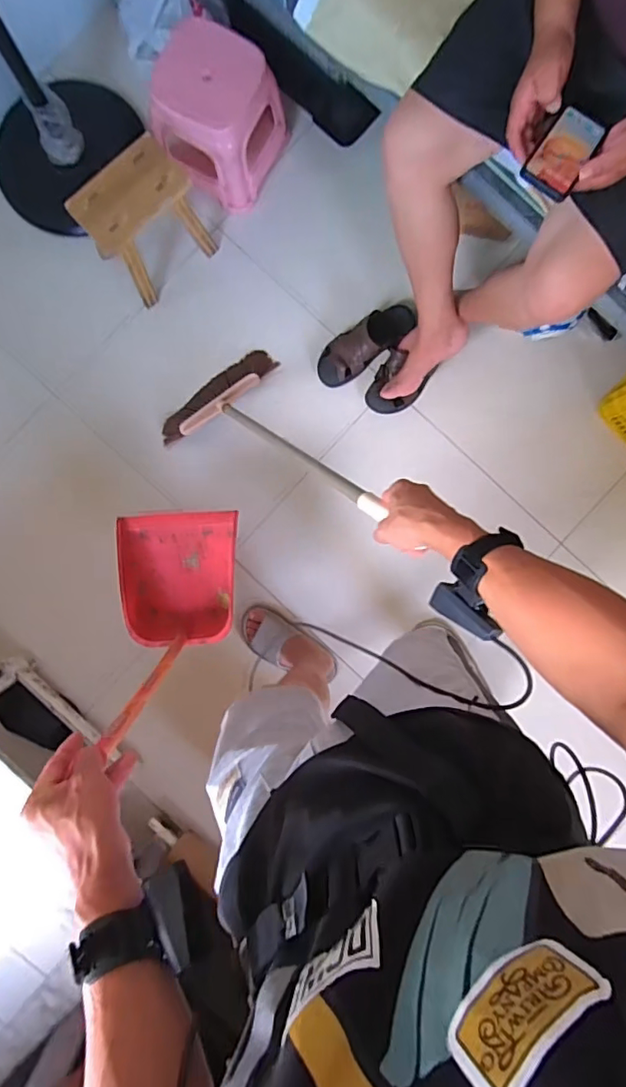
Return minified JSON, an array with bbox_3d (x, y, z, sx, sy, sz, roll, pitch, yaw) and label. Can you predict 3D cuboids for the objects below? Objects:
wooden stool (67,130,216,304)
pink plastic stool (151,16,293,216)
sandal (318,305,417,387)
[{"bbox_3d":[-0.390,-0.734,1.228,0.252,0.232,0.177,-37,90,-1],"label":"wooden stool"},{"bbox_3d":[-0.228,-0.984,1.221,0.254,0.208,0.248,30,89,0],"label":"pink plastic stool"},{"bbox_3d":[0.133,-0.498,1.301,0.266,0.077,0.111,-34,90,-1],"label":"sandal"}]

